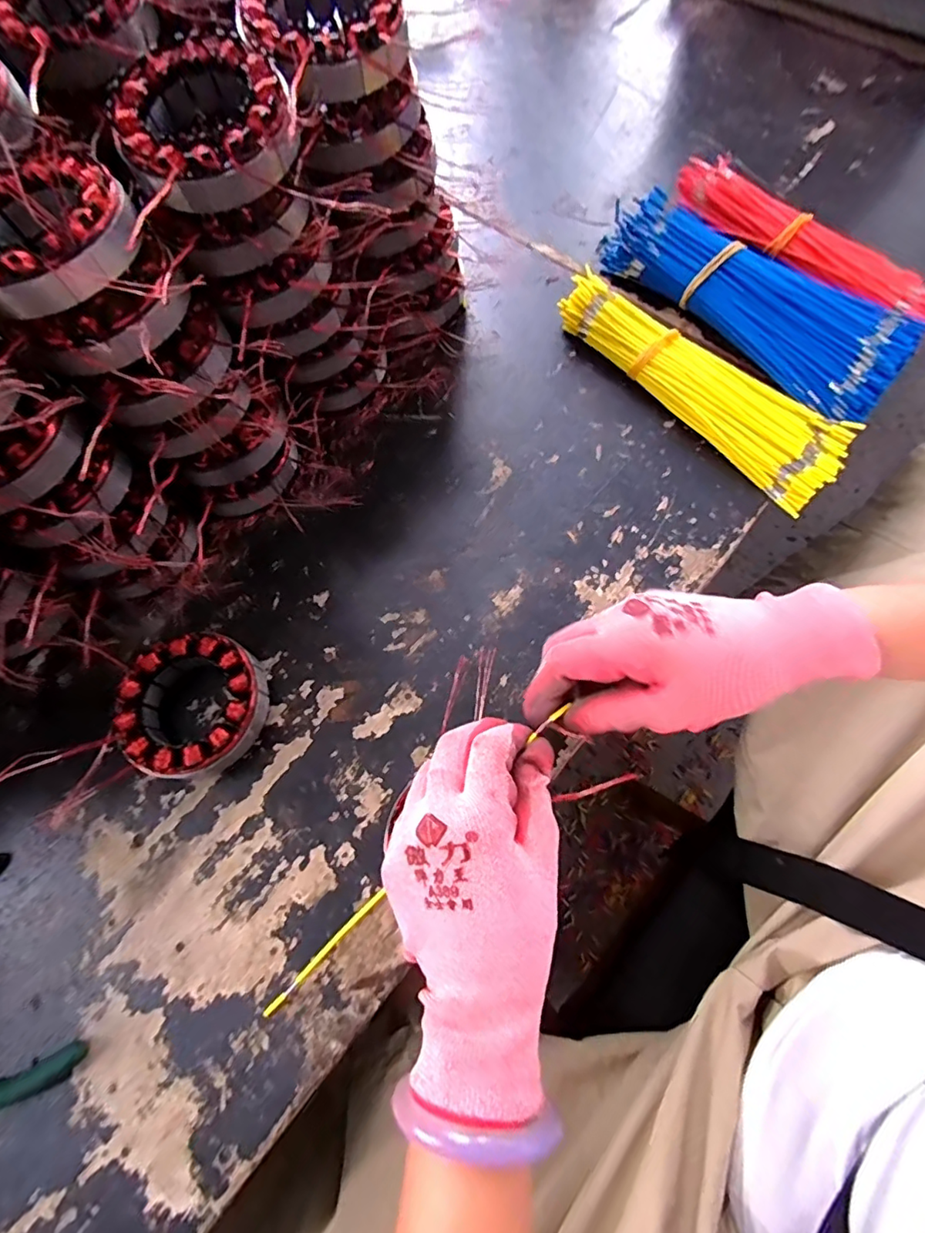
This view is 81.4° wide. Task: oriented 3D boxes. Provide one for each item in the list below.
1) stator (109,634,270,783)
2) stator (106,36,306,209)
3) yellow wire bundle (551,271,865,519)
[{"bbox_3d":[-0.167,0.055,0.336,0.083,0.030,0.084,-1,71,1],"label":"stator"},{"bbox_3d":[-0.128,-0.245,0.274,0.085,0.033,0.086,-1,71,1],"label":"stator"},{"bbox_3d":[0.178,-0.181,0.405,0.067,0.029,0.238,-39,74,-11],"label":"yellow wire bundle"}]

